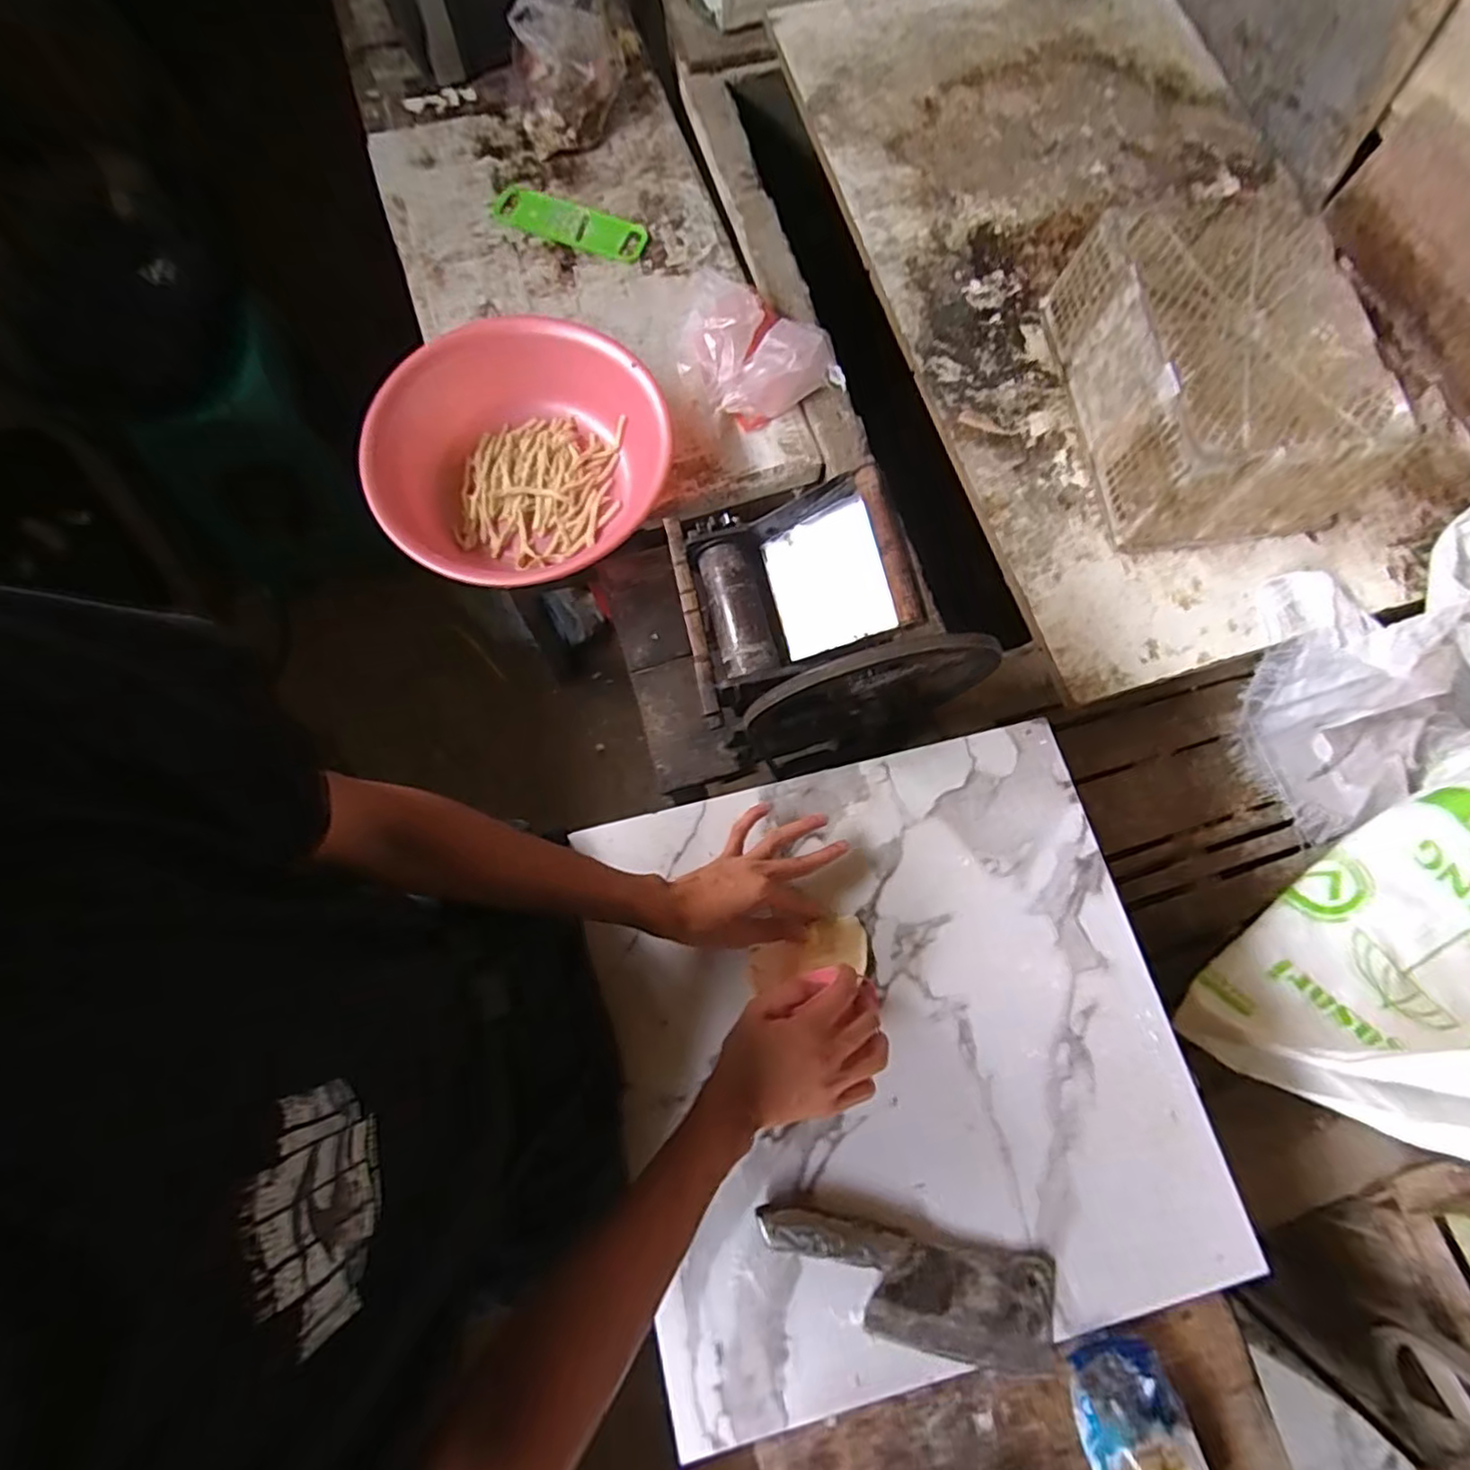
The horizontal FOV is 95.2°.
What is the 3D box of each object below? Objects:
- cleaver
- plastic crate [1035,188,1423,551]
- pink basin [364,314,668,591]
[{"bbox_3d":[0.137,0.445,0.535,0.242,0.026,0.083,10,73,3],"label":"cleaver"},{"bbox_3d":[0.686,-0.514,0.963,0.324,0.175,0.450,-5,76,-6],"label":"plastic crate"},{"bbox_3d":[-0.321,-0.397,0.966,0.380,0.113,0.414,1,76,-4],"label":"pink basin"}]

